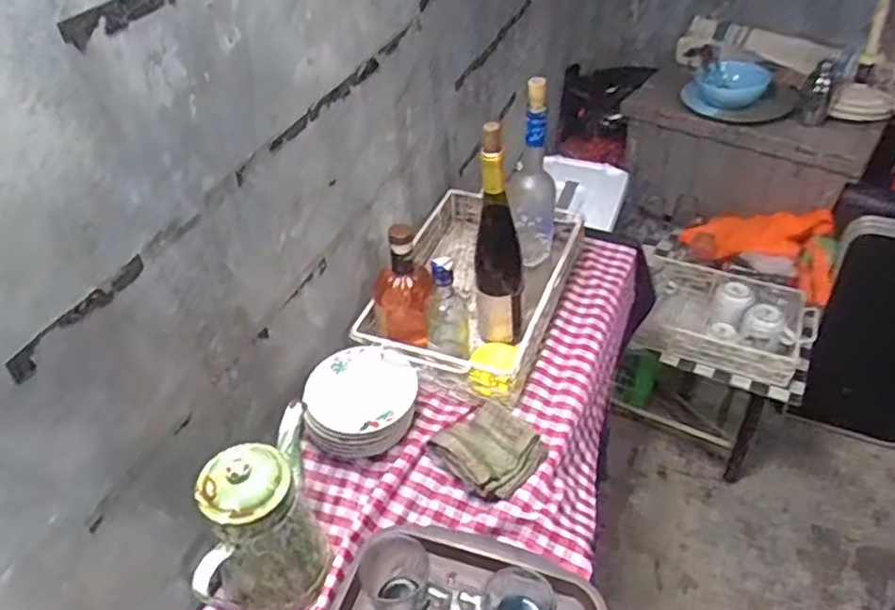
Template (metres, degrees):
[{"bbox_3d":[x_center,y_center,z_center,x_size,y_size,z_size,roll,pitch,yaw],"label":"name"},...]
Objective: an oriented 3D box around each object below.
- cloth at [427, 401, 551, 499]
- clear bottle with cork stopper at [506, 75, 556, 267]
[{"bbox_3d":[0.057,0.190,0.903,0.117,0.031,0.126,-34,50,-31],"label":"cloth"},{"bbox_3d":[0.126,-0.167,1.009,0.069,0.315,0.075,4,42,8],"label":"clear bottle with cork stopper"}]

